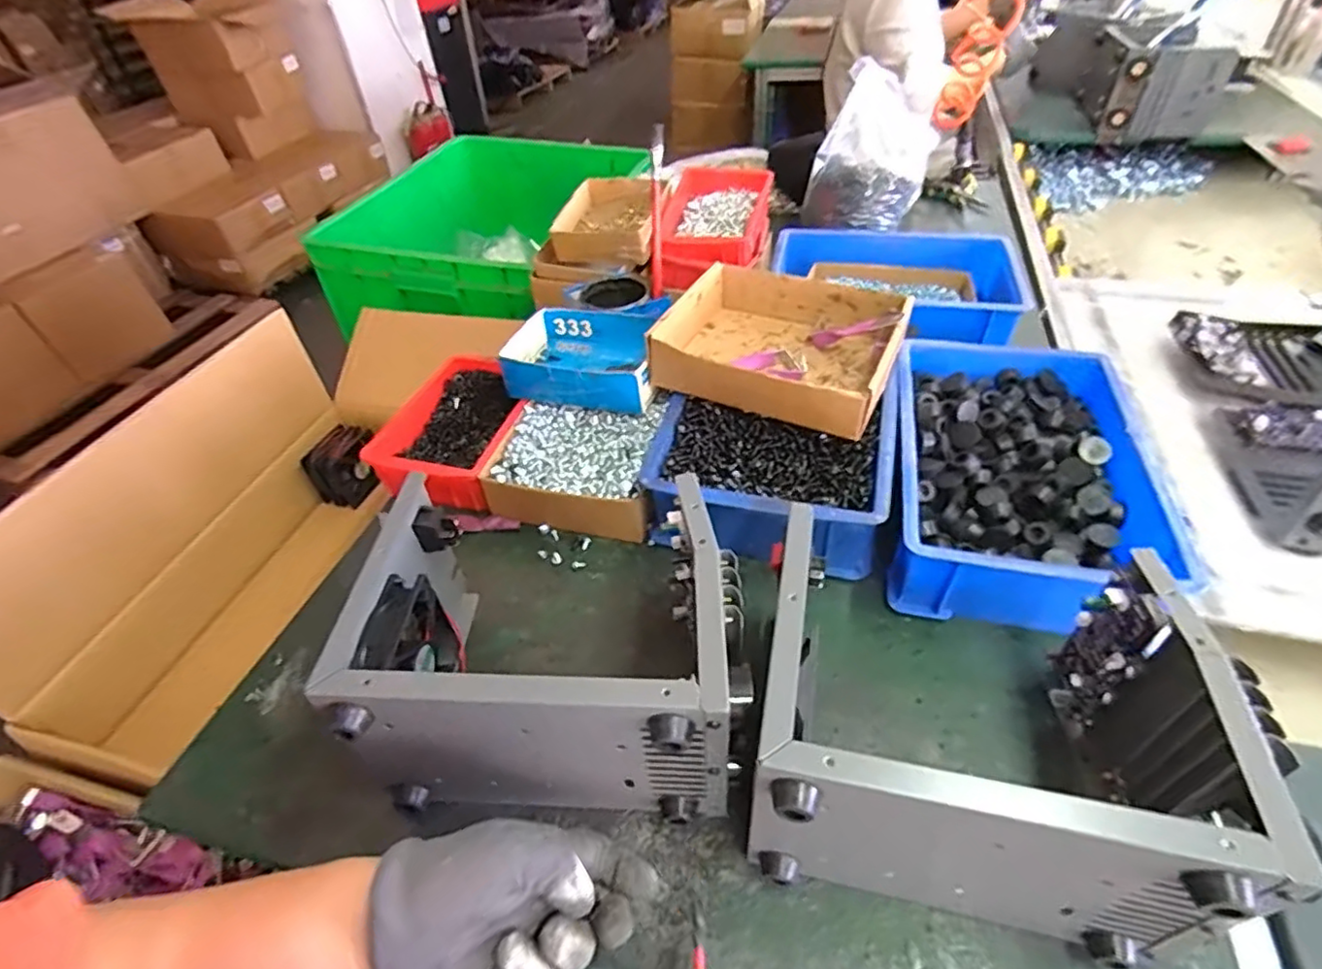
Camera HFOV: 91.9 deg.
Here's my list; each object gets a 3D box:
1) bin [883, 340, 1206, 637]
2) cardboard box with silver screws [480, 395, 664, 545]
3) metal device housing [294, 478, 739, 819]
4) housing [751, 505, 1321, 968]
[{"bbox_3d":[0.315,-0.011,0.585,0.199,0.088,0.320,7,45,13],"label":"bin"},{"bbox_3d":[-0.081,-0.019,0.644,0.160,0.060,0.142,6,45,12],"label":"cardboard box with silver screws"},{"bbox_3d":[-0.074,0.112,0.445,0.232,0.151,0.183,-1,44,5],"label":"metal device housing"},{"bbox_3d":[0.195,0.147,0.384,0.257,0.152,0.181,7,45,12],"label":"housing"}]

